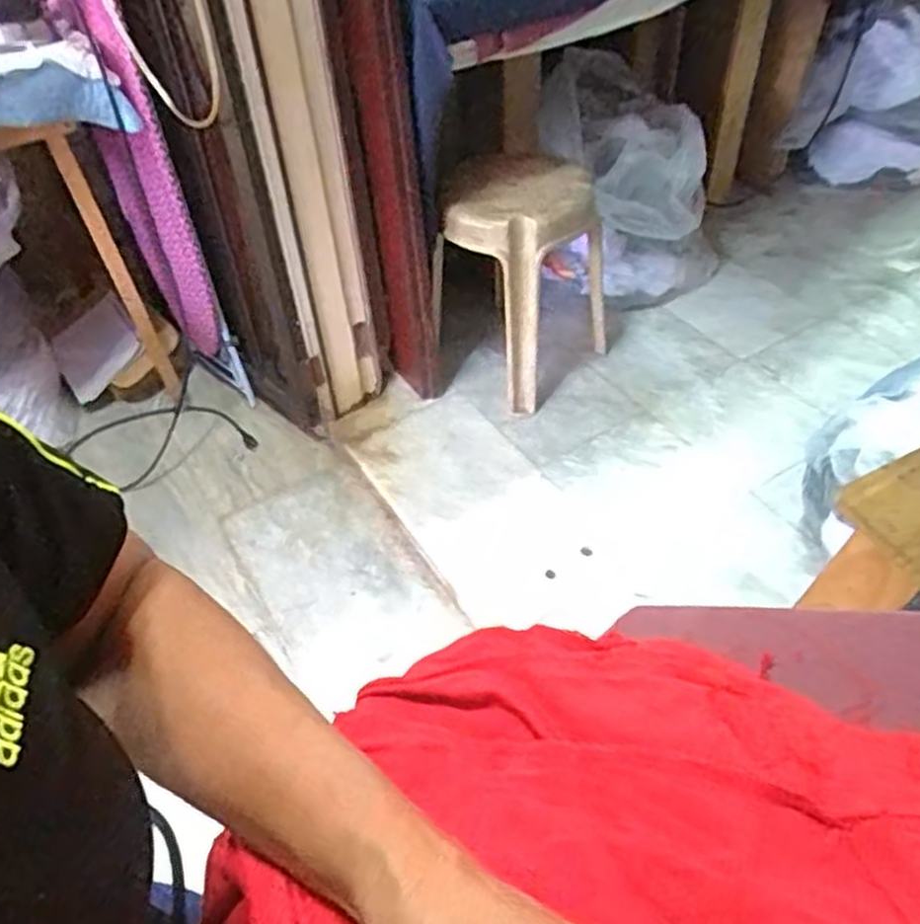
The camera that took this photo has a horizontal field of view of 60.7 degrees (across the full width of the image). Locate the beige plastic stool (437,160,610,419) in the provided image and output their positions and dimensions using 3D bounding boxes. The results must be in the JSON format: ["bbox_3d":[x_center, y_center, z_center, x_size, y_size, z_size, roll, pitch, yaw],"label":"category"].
[{"bbox_3d":[0.147,-0.406,1.707,0.280,0.469,0.337,20,50,23],"label":"beige plastic stool"}]

